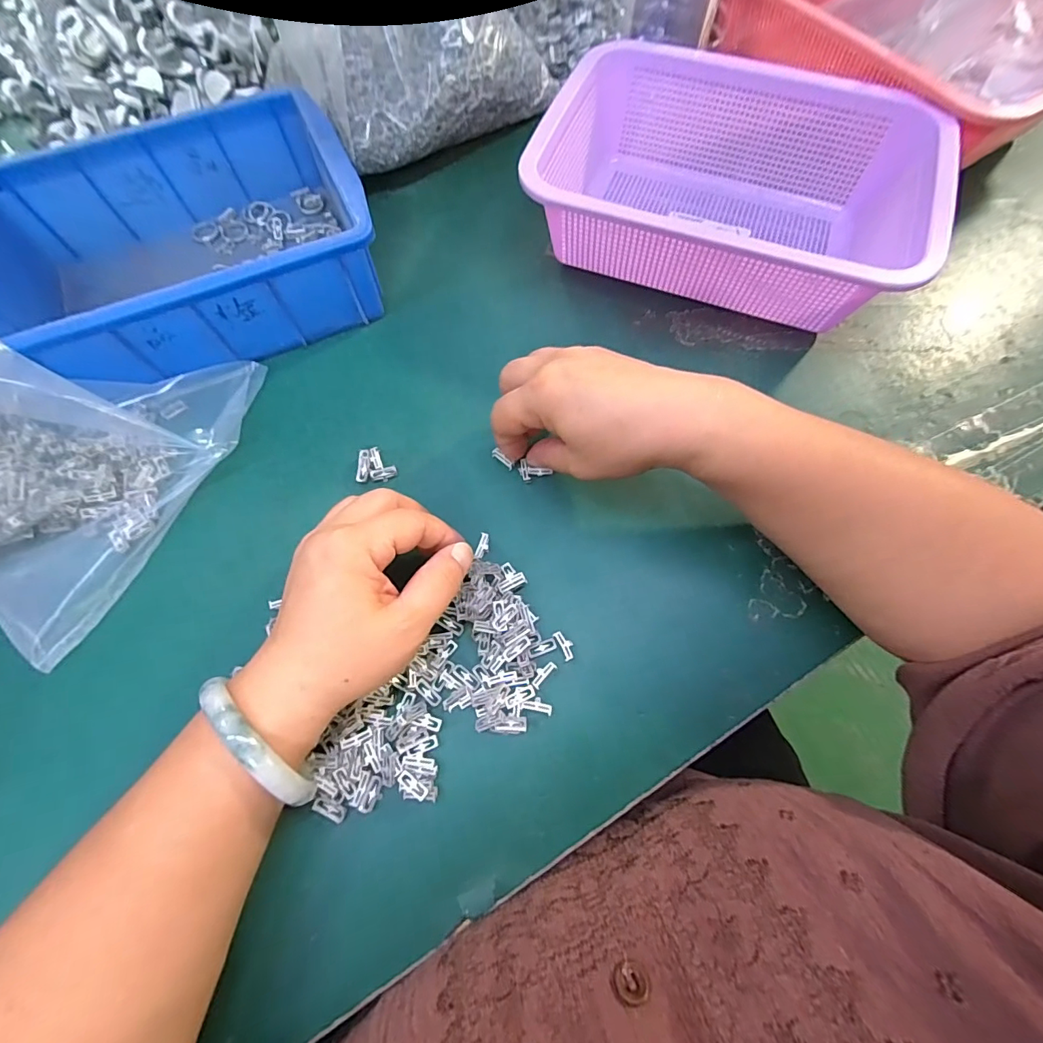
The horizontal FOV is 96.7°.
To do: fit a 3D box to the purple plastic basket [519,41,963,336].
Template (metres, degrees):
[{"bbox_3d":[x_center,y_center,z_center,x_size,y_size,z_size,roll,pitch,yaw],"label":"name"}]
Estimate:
[{"bbox_3d":[0.151,-0.247,0.346,0.259,0.079,0.179,22,71,8],"label":"purple plastic basket"}]

